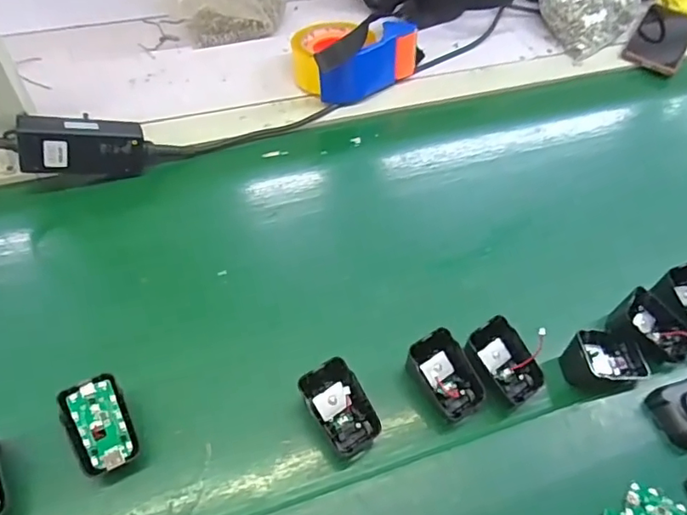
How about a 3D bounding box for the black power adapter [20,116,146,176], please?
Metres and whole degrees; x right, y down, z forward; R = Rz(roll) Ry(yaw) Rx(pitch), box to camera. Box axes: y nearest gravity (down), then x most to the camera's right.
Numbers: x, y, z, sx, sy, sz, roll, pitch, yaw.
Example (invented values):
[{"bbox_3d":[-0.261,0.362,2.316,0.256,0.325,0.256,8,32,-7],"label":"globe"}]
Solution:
[{"bbox_3d":[-0.264,-0.112,0.548,0.115,0.048,0.033,-2,52,-30],"label":"black power adapter"}]

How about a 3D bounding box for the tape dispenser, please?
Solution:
[{"bbox_3d":[0.016,-0.264,0.685,0.165,0.075,0.103,-24,59,-21],"label":"tape dispenser"}]

